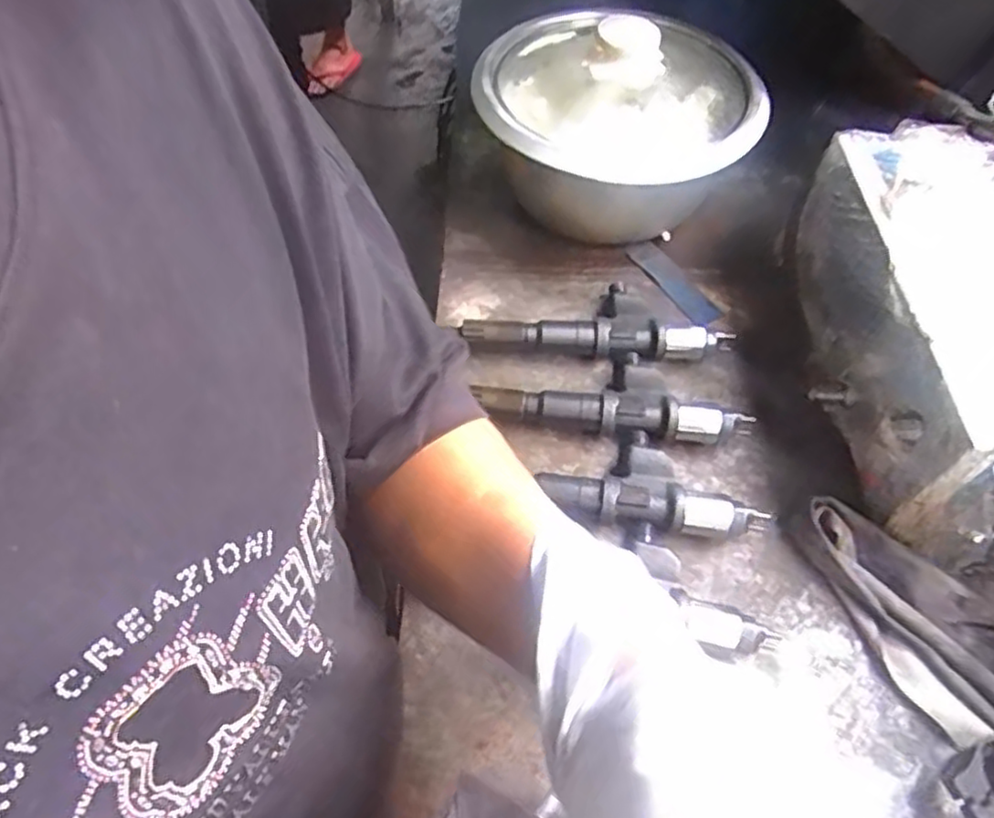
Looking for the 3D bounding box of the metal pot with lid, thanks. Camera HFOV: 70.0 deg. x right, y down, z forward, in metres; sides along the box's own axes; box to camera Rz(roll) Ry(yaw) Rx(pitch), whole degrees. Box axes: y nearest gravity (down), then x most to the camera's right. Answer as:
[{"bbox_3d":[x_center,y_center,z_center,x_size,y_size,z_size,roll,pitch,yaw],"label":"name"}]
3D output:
[{"bbox_3d":[0.092,-0.220,0.561,0.216,0.140,0.194,4,56,4],"label":"metal pot with lid"}]

